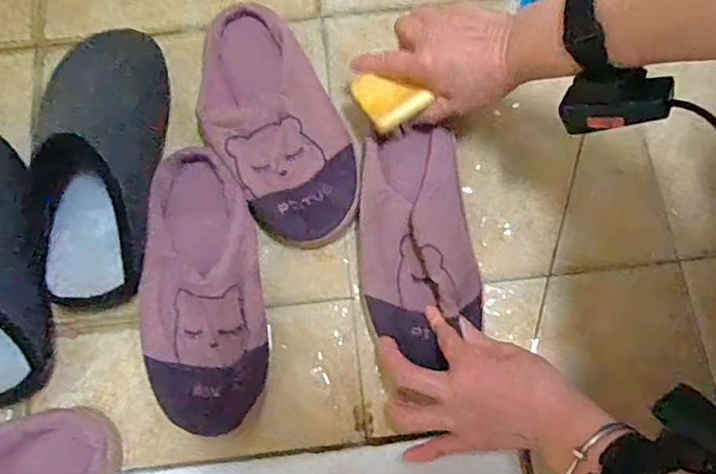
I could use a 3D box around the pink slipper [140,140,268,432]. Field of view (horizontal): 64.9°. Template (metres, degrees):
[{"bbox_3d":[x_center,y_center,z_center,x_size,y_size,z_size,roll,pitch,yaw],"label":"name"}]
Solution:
[{"bbox_3d":[-0.135,0.040,0.487,0.103,0.056,0.246,-6,75,-2],"label":"pink slipper"}]

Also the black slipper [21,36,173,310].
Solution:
[{"bbox_3d":[-0.230,-0.068,0.511,0.098,0.069,0.263,0,75,0],"label":"black slipper"}]

